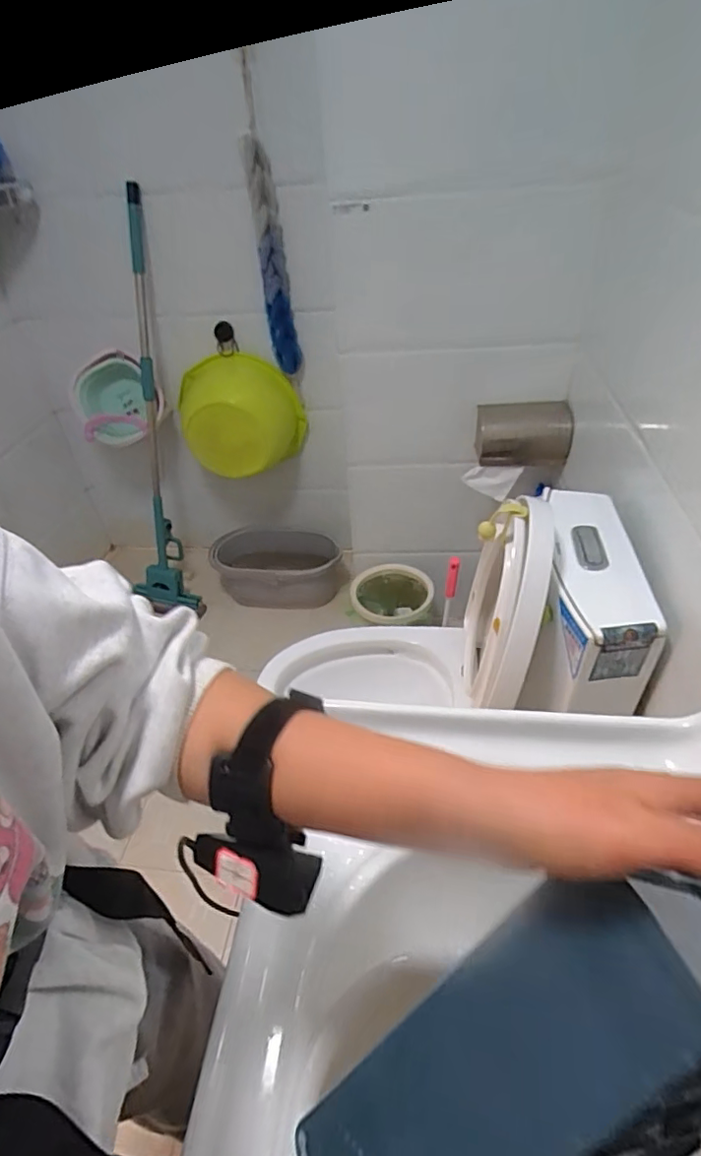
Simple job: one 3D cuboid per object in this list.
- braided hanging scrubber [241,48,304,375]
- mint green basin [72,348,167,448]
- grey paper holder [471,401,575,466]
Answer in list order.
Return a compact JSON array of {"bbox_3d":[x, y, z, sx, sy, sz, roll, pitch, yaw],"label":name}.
[{"bbox_3d":[-0.204,-0.868,1.425,0.079,0.652,0.086,-8,41,-4],"label":"braided hanging scrubber"},{"bbox_3d":[-0.744,-0.553,1.726,0.298,0.255,0.086,-22,9,21],"label":"mint green basin"},{"bbox_3d":[0.415,-0.349,1.332,0.221,0.120,0.102,1,41,7],"label":"grey paper holder"}]

